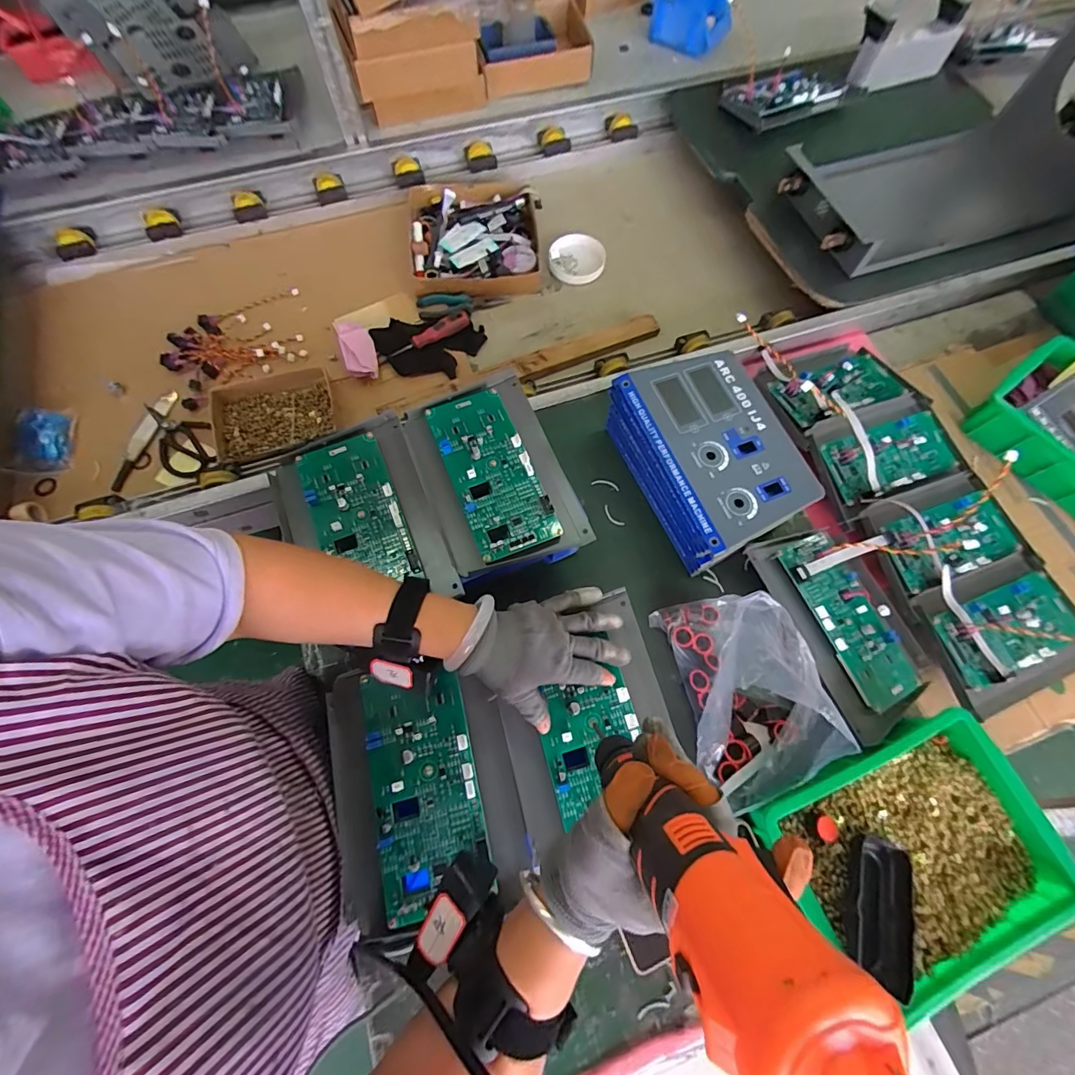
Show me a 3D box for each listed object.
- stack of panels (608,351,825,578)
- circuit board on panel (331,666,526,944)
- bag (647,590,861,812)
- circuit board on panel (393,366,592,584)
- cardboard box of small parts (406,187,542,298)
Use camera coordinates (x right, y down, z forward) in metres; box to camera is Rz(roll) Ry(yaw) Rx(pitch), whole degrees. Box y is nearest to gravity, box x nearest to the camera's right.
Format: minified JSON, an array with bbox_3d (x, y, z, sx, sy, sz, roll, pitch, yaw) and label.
[{"bbox_3d":[0.200,-0.096,0.558,0.144,0.100,0.234,-21,72,-7],"label":"stack of panels"},{"bbox_3d":[-0.100,0.212,0.410,0.151,0.024,0.195,-13,71,-5],"label":"circuit board on panel"},{"bbox_3d":[0.223,0.159,0.483,0.134,0.097,0.212,-10,71,-4],"label":"bag"},{"bbox_3d":[-0.050,-0.072,0.512,0.145,0.024,0.227,-22,72,-7],"label":"circuit board on panel"},{"bbox_3d":[-0.117,-0.541,0.851,0.228,0.053,0.236,-6,71,-2],"label":"cardboard box of small parts"}]

